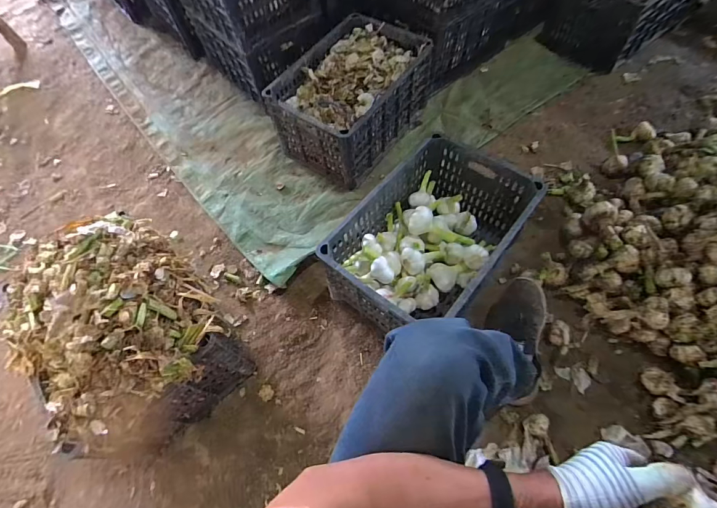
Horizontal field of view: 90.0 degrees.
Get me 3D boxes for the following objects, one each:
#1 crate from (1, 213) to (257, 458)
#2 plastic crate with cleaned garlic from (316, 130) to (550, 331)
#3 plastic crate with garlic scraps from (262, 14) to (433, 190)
[{"bbox_3d":[-0.482,0.166,0.767,0.323,0.317,0.413,-41,66,-16],"label":"crate"},{"bbox_3d":[0.172,-0.023,0.867,0.298,0.252,0.459,34,70,21],"label":"plastic crate with cleaned garlic"},{"bbox_3d":[-0.007,-0.493,1.145,0.309,0.237,0.487,32,69,20],"label":"plastic crate with garlic scraps"}]

